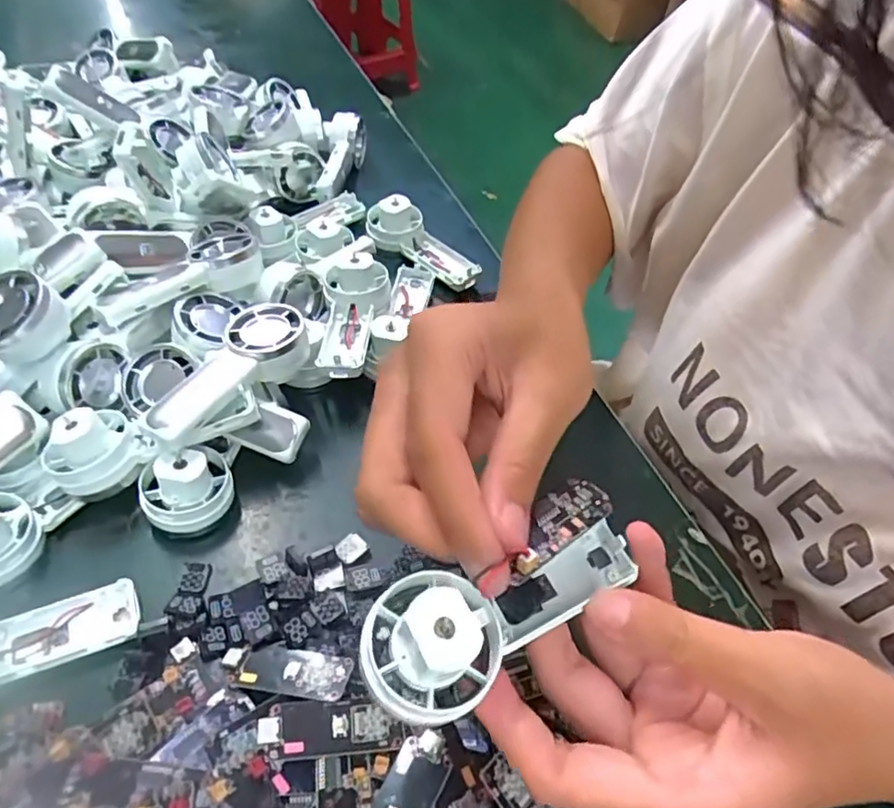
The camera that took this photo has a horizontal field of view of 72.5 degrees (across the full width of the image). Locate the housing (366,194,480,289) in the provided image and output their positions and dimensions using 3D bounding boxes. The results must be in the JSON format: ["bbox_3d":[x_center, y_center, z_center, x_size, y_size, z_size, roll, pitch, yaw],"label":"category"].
[{"bbox_3d":[-0.017,-0.112,0.410,0.091,0.027,0.036,38,58,23],"label":"housing"}]

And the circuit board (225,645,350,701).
[{"bbox_3d":[-0.064,0.105,0.241,0.052,0.004,0.019,3,30,12],"label":"circuit board"}]

